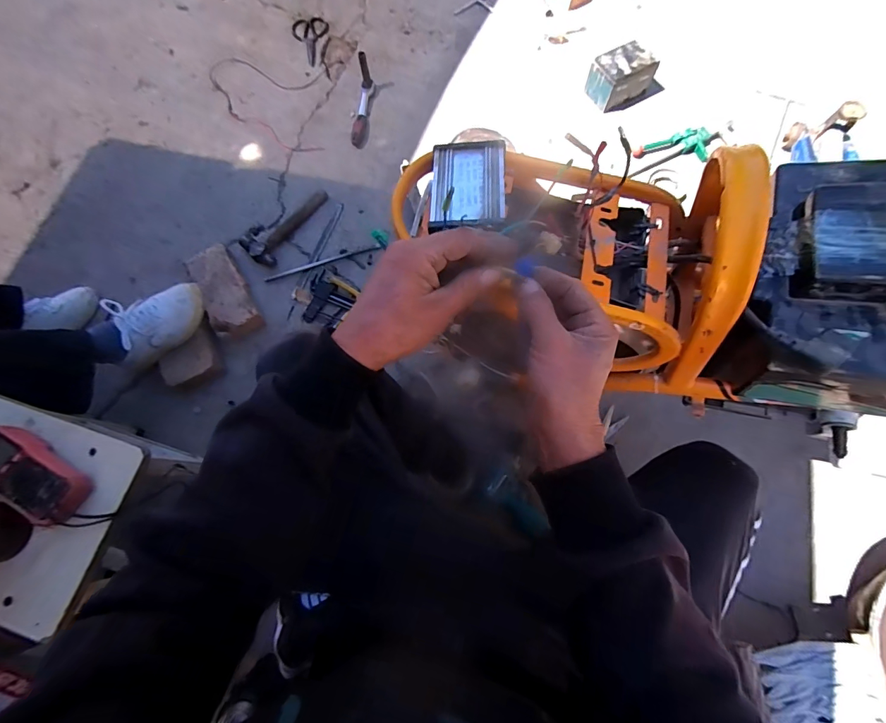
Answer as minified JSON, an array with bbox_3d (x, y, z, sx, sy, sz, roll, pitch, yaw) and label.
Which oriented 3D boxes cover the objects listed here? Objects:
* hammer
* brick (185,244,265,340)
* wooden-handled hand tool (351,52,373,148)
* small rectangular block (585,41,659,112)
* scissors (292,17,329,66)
[{"bbox_3d":[-0.413,-0.362,1.049,0.116,0.026,0.254,28,75,11],"label":"hammer"},{"bbox_3d":[-0.521,-0.162,0.980,0.103,0.052,0.241,-31,73,-8],"label":"brick"},{"bbox_3d":[-0.227,-0.724,1.133,0.048,0.094,0.247,8,72,5],"label":"wooden-handled hand tool"},{"bbox_3d":[0.486,-0.778,1.117,0.173,0.093,0.109,-29,73,-7],"label":"small rectangular block"},{"bbox_3d":[-0.414,-1.014,1.294,0.110,0.012,0.217,-11,71,-1],"label":"scissors"}]

